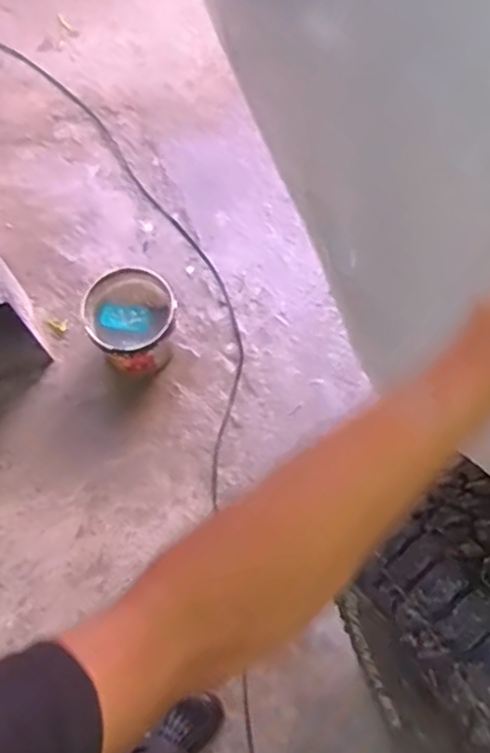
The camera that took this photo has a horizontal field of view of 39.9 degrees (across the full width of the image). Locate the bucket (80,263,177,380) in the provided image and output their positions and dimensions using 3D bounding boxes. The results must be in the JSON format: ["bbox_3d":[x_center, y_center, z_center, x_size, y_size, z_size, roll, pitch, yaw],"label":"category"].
[{"bbox_3d":[-0.255,-0.122,1.561,0.200,0.231,0.225,-23,73,-8],"label":"bucket"}]

